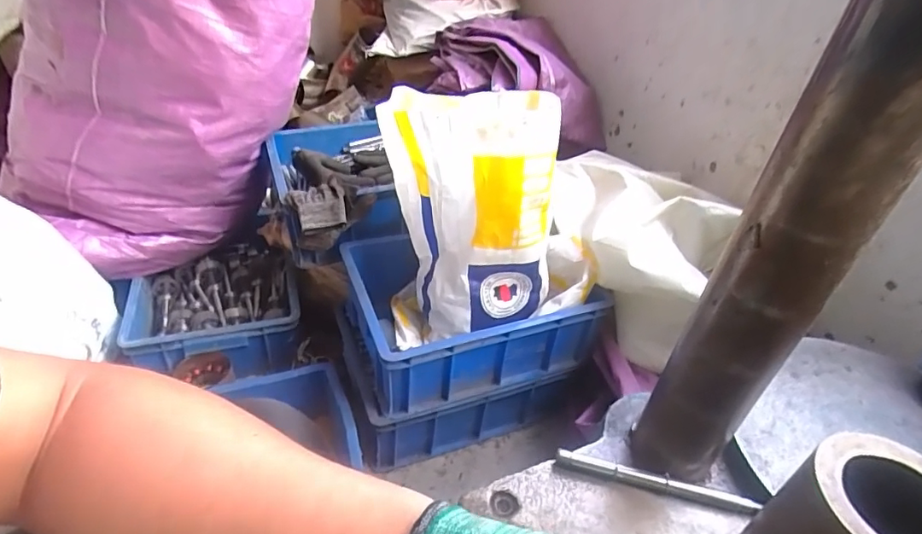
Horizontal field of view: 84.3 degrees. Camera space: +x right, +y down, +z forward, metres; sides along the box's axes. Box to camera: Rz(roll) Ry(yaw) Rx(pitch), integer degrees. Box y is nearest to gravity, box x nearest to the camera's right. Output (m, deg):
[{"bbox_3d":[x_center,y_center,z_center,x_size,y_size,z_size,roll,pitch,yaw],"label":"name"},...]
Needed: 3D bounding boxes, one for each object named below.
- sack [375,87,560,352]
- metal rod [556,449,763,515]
[{"bbox_3d":[0.012,-0.065,0.796,0.249,0.398,0.144,-2,38,-11],"label":"sack"},{"bbox_3d":[0.154,0.173,0.408,0.155,0.014,0.011,12,38,7],"label":"metal rod"}]

